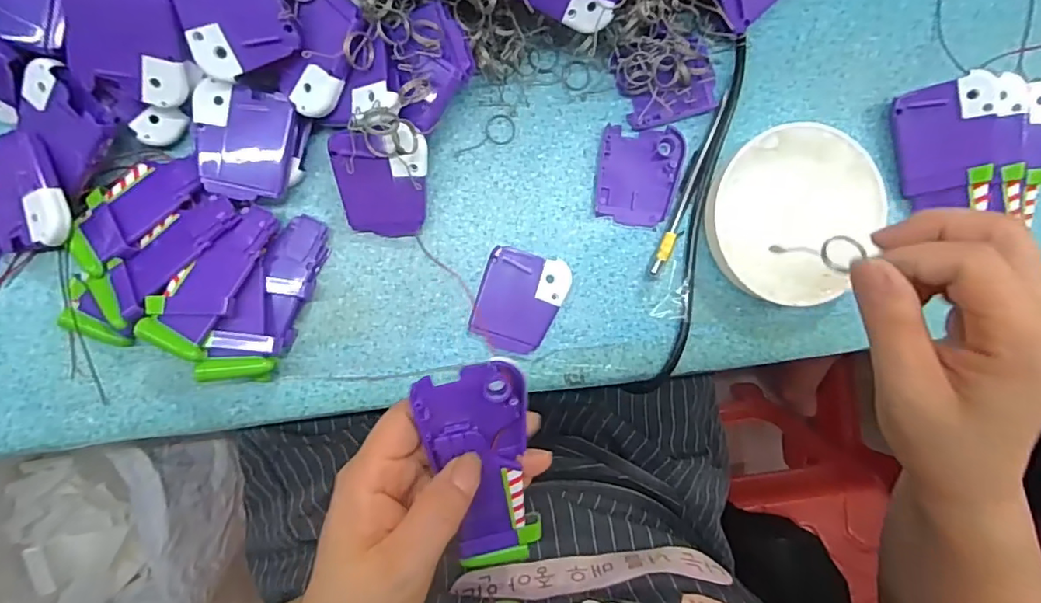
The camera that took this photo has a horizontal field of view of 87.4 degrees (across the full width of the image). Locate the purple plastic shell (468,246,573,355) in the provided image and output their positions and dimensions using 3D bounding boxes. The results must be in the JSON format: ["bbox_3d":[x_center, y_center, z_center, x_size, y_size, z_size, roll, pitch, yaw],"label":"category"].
[{"bbox_3d":[0.000,0.000,0.340,0.051,0.006,0.062,17,93,-6],"label":"purple plastic shell"}]

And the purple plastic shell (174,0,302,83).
[{"bbox_3d":[-0.144,-0.147,0.271,0.050,0.011,0.060,-17,111,-5],"label":"purple plastic shell"}]

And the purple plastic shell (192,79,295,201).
[{"bbox_3d":[-0.154,-0.087,0.301,0.050,0.014,0.058,12,93,-6],"label":"purple plastic shell"}]

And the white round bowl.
[{"bbox_3d":[0.170,-0.053,0.336,0.100,0.030,0.103,0,94,-5],"label":"white round bowl"}]

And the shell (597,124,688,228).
[{"bbox_3d":[0.075,-0.078,0.341,0.052,0.004,0.060,6,94,-5],"label":"shell"}]

